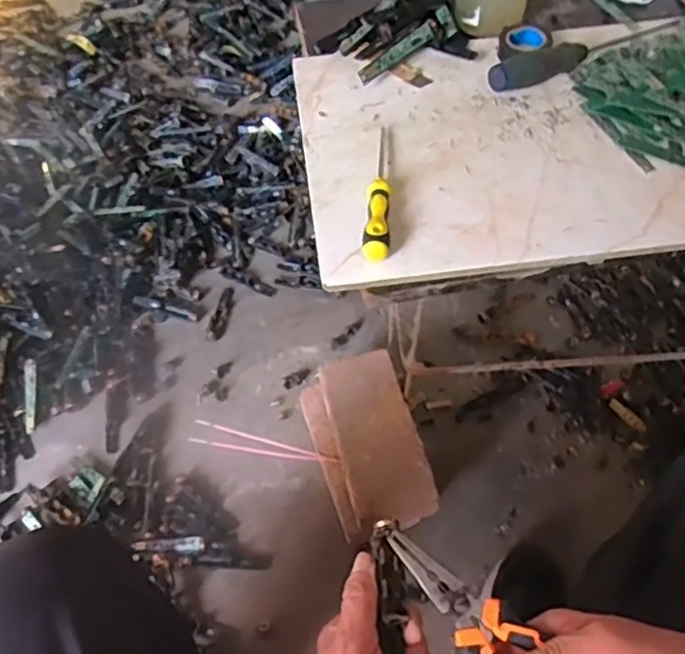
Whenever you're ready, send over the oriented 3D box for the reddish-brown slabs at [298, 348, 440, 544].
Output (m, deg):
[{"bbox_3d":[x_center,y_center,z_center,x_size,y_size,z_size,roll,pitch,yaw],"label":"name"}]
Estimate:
[{"bbox_3d":[0.035,0.166,0.887,0.130,0.097,0.240,-16,57,-10],"label":"reddish-brown slabs"}]

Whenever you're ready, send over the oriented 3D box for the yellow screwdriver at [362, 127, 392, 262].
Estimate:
[{"bbox_3d":[0.032,-0.122,0.564,0.020,0.021,0.159,3,55,3],"label":"yellow screwdriver"}]

